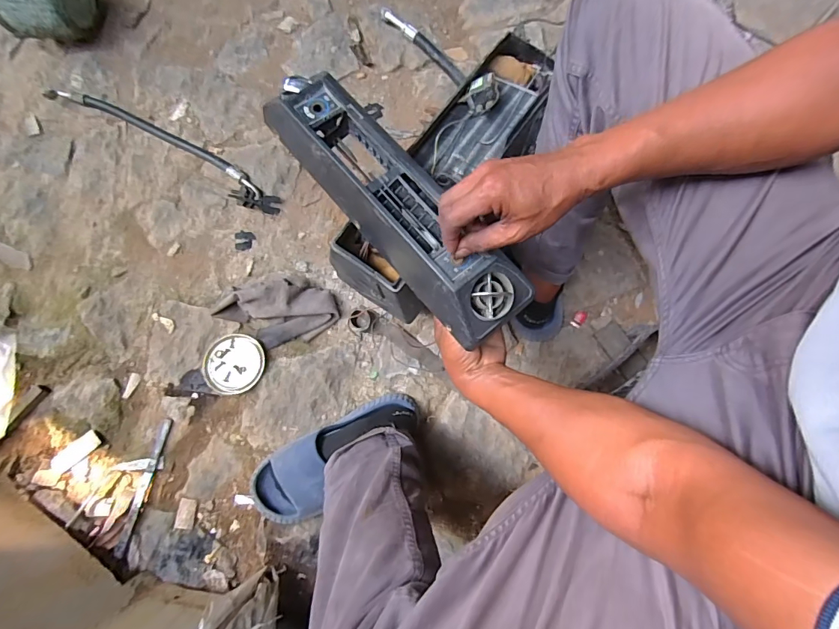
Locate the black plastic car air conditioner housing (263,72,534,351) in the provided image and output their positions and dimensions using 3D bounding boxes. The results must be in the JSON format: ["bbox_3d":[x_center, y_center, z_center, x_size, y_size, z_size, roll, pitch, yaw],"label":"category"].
[{"bbox_3d":[-0.028,-0.129,0.485,0.092,0.059,0.361,-39,79,-9],"label":"black plastic car air conditioner housing"}]

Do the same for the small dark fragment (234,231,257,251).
[{"bbox_3d":[-0.343,-0.145,0.851,0.041,0.004,0.041,7,77,0],"label":"small dark fragment"}]

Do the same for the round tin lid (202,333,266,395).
[{"bbox_3d":[-0.334,0.088,0.778,0.107,0.020,0.103,0,77,-1],"label":"round tin lid"}]

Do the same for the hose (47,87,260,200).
[{"bbox_3d":[-0.535,-0.362,0.883,0.498,0.031,0.053,25,78,5],"label":"hose"}]

